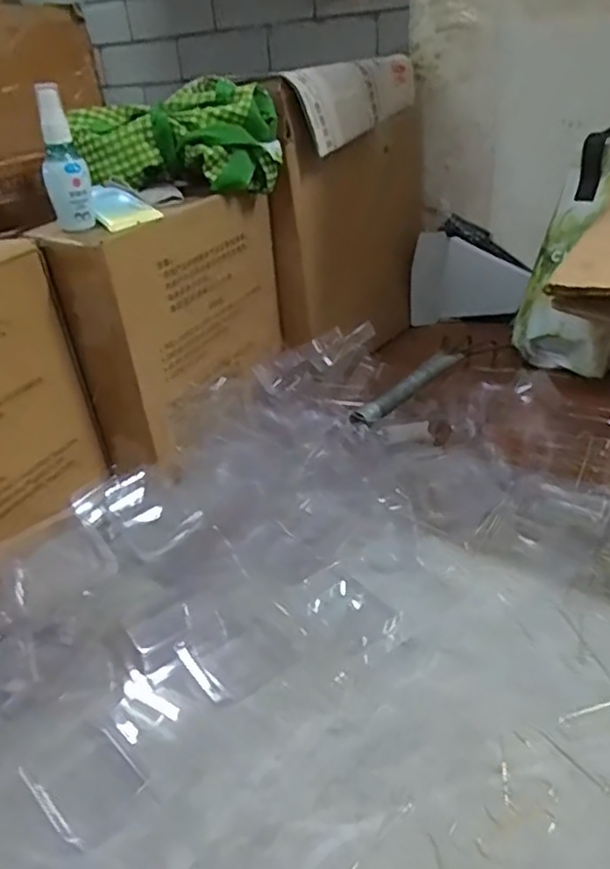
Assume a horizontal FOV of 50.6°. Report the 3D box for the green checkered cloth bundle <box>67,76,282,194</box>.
[{"bbox_3d":[-0.135,-0.312,0.693,0.211,0.094,0.097,-1,31,8],"label":"green checkered cloth bundle"}]

